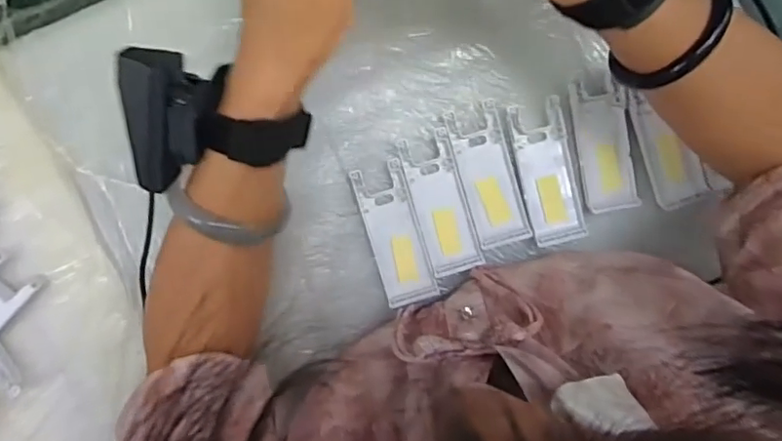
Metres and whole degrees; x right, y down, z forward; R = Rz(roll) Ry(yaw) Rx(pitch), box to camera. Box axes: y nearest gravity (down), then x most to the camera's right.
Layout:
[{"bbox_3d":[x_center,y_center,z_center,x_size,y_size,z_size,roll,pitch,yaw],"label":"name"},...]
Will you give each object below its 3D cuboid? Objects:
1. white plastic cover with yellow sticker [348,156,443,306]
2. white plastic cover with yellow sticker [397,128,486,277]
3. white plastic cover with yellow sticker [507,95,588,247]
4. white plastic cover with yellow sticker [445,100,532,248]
[{"bbox_3d":[0.003,0.010,0.429,0.038,0.006,0.104,-17,95,-1],"label":"white plastic cover with yellow sticker"},{"bbox_3d":[0.038,-0.013,0.428,0.039,0.011,0.103,-17,95,-1],"label":"white plastic cover with yellow sticker"},{"bbox_3d":[0.117,-0.035,0.426,0.041,0.006,0.103,-14,95,-1],"label":"white plastic cover with yellow sticker"},{"bbox_3d":[0.074,-0.034,0.429,0.039,0.007,0.103,-17,95,-1],"label":"white plastic cover with yellow sticker"}]

